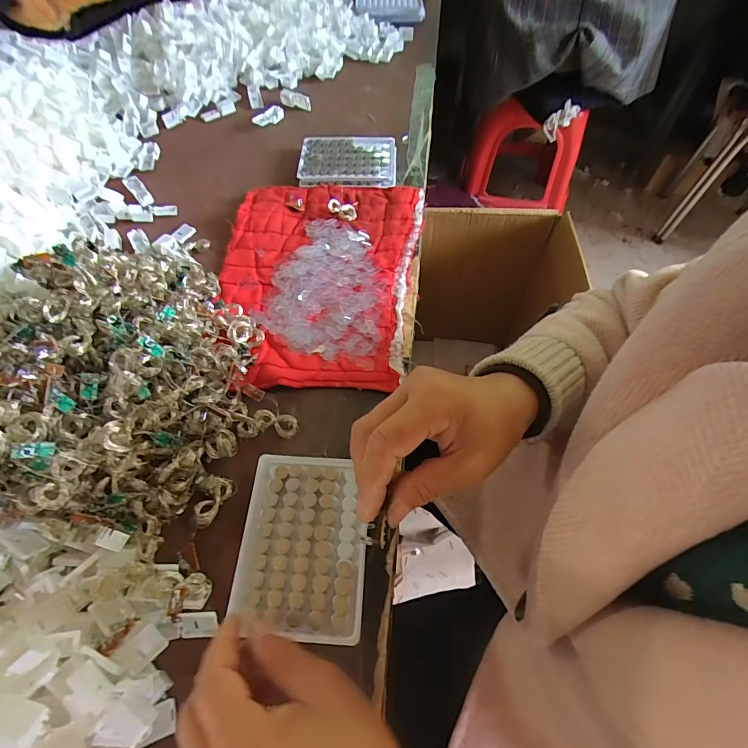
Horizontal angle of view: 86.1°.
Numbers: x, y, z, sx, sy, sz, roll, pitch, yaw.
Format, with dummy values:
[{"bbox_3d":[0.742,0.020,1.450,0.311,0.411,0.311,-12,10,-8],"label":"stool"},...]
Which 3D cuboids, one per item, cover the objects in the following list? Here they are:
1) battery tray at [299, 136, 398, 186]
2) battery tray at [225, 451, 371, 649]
[{"bbox_3d":[-0.036,-0.298,0.556,0.132,0.012,0.094,1,61,1],"label":"battery tray"},{"bbox_3d":[-0.055,0.129,0.312,0.098,0.014,0.127,3,61,2],"label":"battery tray"}]

